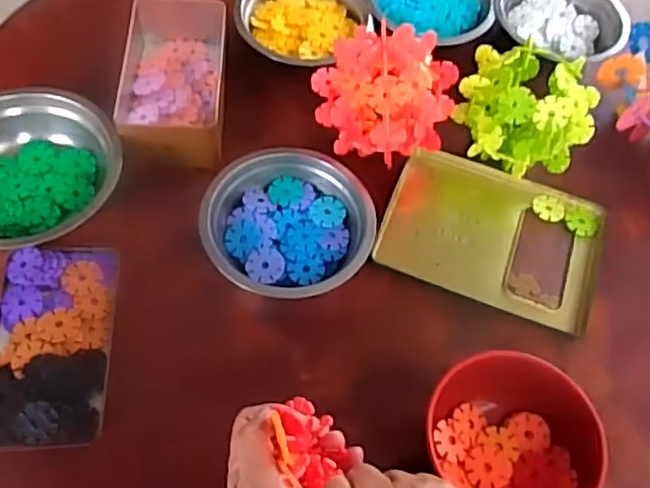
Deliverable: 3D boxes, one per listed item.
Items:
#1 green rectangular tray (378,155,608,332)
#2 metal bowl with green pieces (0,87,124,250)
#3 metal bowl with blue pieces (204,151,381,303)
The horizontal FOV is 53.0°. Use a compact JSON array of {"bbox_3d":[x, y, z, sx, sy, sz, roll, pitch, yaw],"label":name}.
[{"bbox_3d":[0.156,-0.010,0.607,0.192,0.017,0.140,20,60,6],"label":"green rectangular tray"},{"bbox_3d":[-0.261,-0.064,0.564,0.163,0.057,0.132,-17,63,-15],"label":"metal bowl with green pieces"},{"bbox_3d":[-0.032,-0.019,0.568,0.146,0.036,0.135,2,60,-4],"label":"metal bowl with blue pieces"}]

